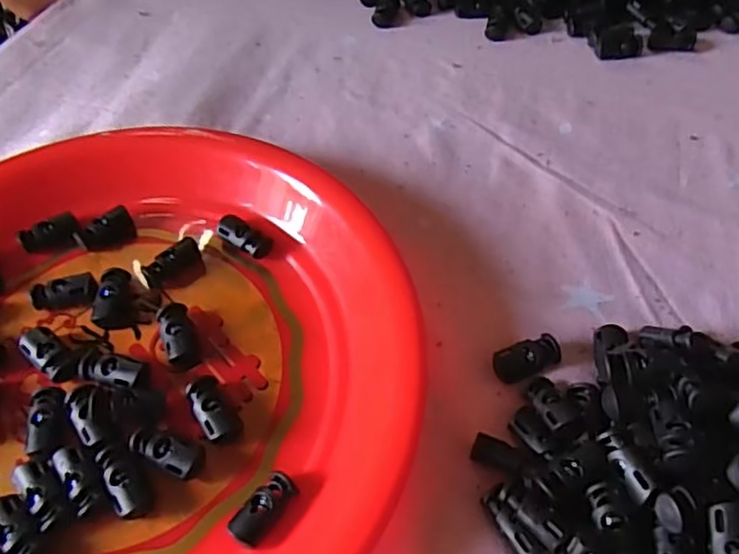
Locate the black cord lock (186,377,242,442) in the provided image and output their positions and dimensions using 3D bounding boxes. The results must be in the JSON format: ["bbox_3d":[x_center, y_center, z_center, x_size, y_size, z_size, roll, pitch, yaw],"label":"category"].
[{"bbox_3d":[-0.062,0.052,0.254,0.013,0.011,0.027,-26,57,-15],"label":"black cord lock"}]

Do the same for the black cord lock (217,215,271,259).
[{"bbox_3d":[-0.060,-0.019,0.307,0.028,0.009,0.014,28,60,20],"label":"black cord lock"}]

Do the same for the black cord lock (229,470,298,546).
[{"bbox_3d":[-0.038,0.085,0.233,0.012,0.008,0.027,29,61,21],"label":"black cord lock"}]

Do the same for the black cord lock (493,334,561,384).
[{"bbox_3d":[0.067,0.035,0.270,0.027,0.010,0.013,-23,57,-13],"label":"black cord lock"}]

